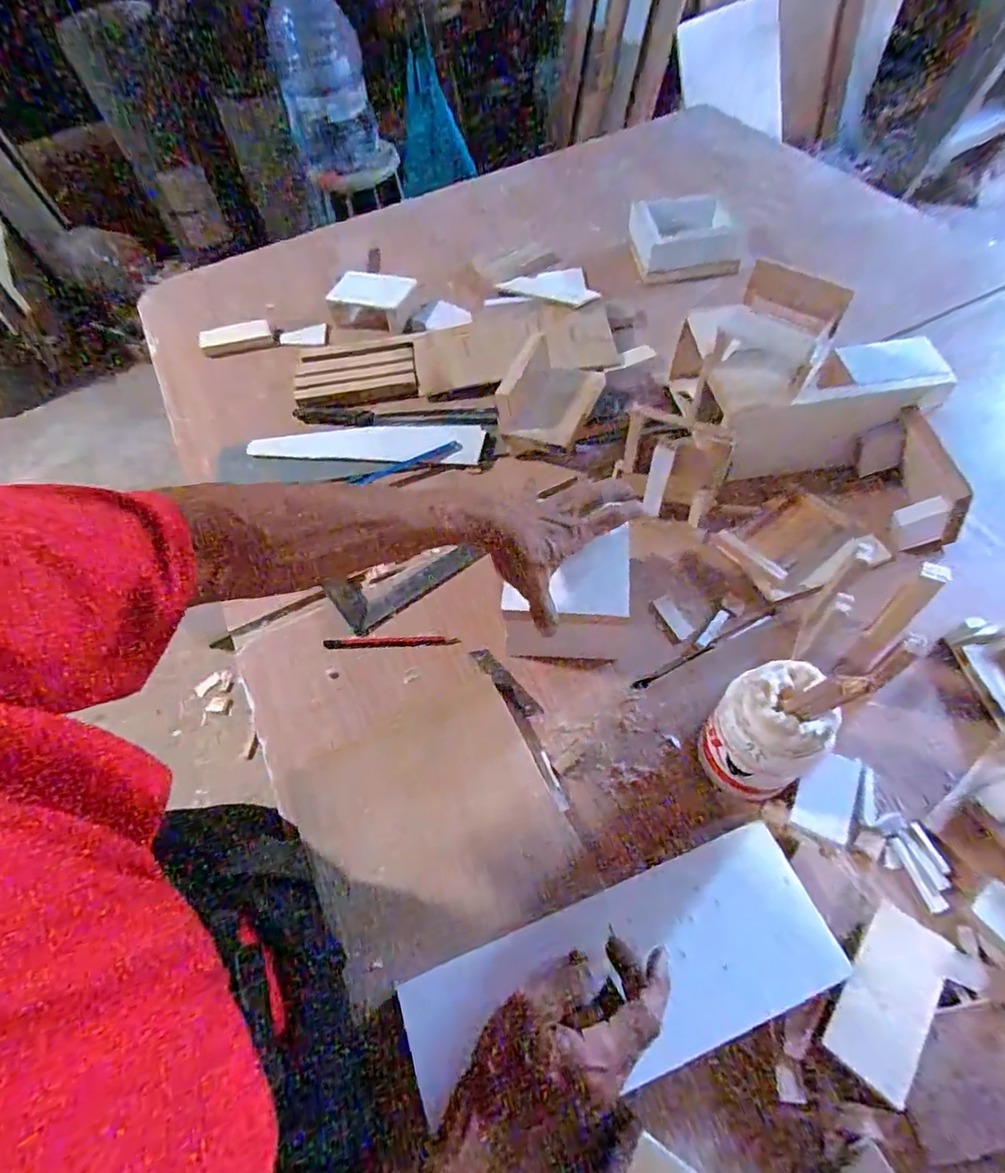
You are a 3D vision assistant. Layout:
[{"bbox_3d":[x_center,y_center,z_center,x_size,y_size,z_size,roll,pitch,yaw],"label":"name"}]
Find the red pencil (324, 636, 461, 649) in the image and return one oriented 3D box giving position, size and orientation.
[{"bbox_3d":[-0.115,0.057,0.603,0.139,0.004,0.010,-2,57,3],"label":"red pencil"}]

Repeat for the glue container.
[{"bbox_3d":[0.204,0.115,0.455,0.067,0.127,0.073,-2,57,3],"label":"glue container"}]

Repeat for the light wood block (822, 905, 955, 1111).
[{"bbox_3d":[0.271,0.284,0.405,0.049,0.008,0.116,27,54,34],"label":"light wood block"}]

